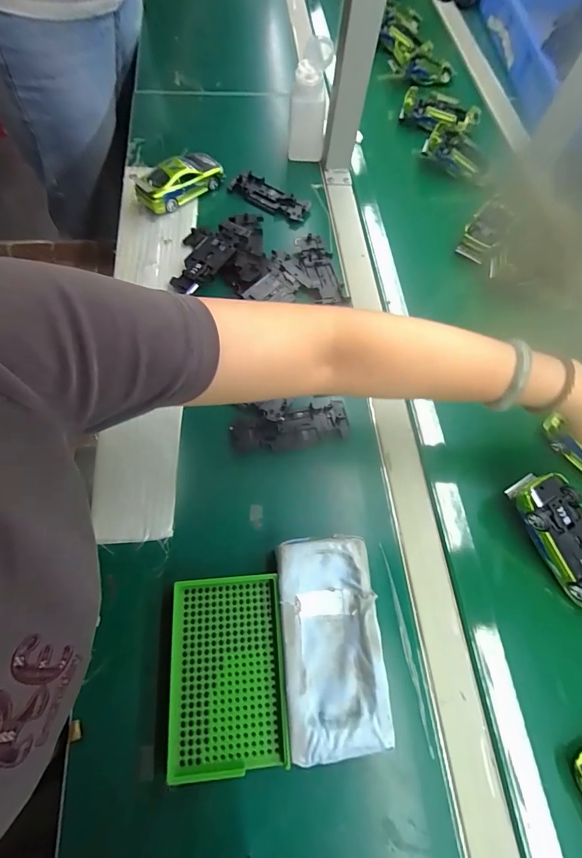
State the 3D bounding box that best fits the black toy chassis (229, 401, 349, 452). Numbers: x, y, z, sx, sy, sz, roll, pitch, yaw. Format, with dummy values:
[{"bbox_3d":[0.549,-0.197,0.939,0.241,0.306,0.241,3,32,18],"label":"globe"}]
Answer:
[{"bbox_3d":[0.000,0.001,0.414,0.129,0.017,0.047,-9,68,-8],"label":"black toy chassis"}]

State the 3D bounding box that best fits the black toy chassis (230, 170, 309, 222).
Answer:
[{"bbox_3d":[-0.030,-0.344,0.552,0.127,0.018,0.043,33,69,9],"label":"black toy chassis"}]

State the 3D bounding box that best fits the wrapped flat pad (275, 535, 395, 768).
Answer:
[{"bbox_3d":[0.034,0.176,0.316,0.079,0.018,0.159,-3,68,-6],"label":"wrapped flat pad"}]

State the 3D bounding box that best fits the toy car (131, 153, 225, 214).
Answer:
[{"bbox_3d":[-0.159,-0.356,0.535,0.123,0.046,0.053,-37,75,-17],"label":"toy car"}]

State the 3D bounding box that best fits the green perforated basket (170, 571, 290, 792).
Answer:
[{"bbox_3d":[-0.053,0.198,0.312,0.091,0.019,0.136,-3,68,-6],"label":"green perforated basket"}]

